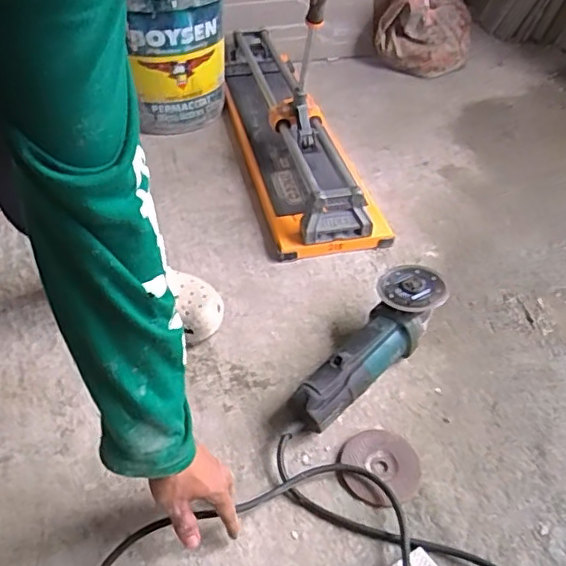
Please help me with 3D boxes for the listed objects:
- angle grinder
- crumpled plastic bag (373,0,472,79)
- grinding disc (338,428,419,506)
[{"bbox_3d":[0.118,0.089,0.808,0.090,0.095,0.290,30,49,27],"label":"angle grinder"},{"bbox_3d":[0.389,-0.709,1.597,0.237,0.216,0.256,14,44,13],"label":"crumpled plastic bag"},{"bbox_3d":[0.118,0.224,0.727,0.100,0.011,0.096,-20,47,-22],"label":"grinding disc"}]

